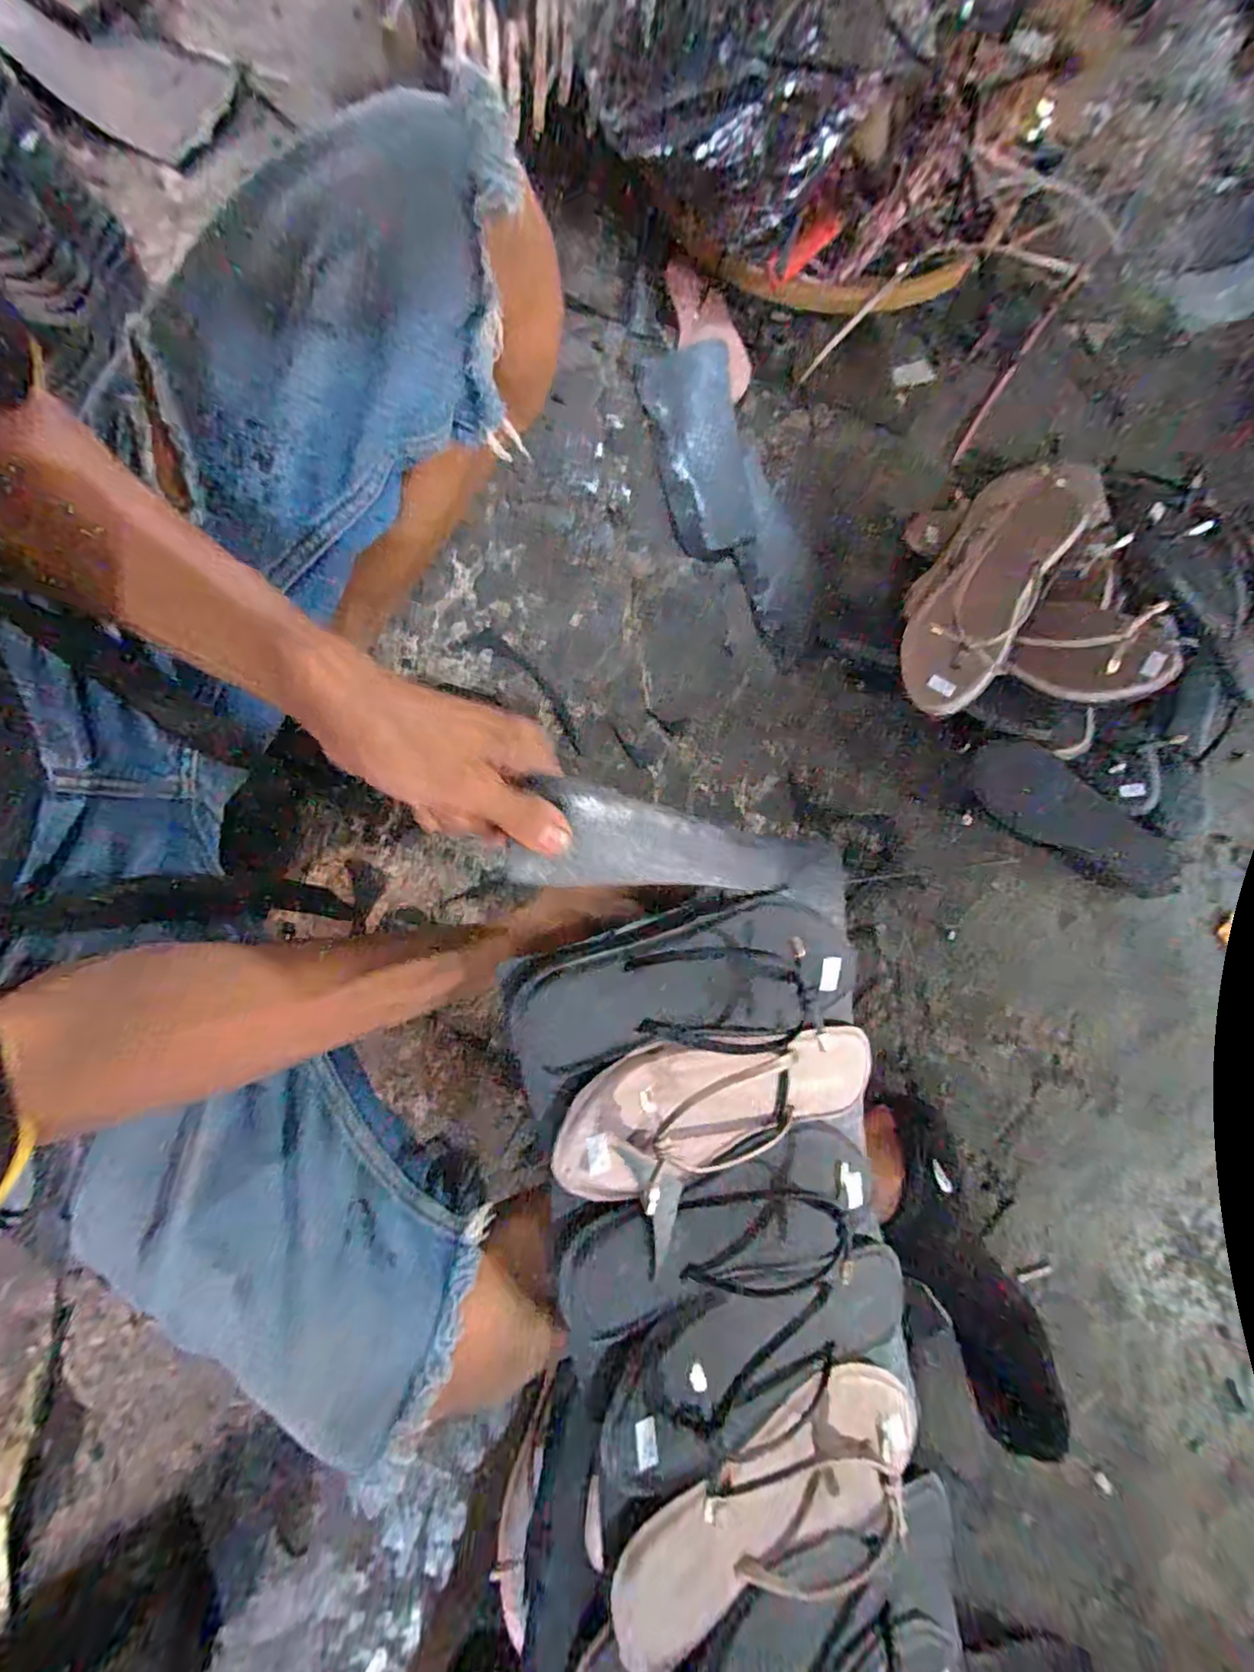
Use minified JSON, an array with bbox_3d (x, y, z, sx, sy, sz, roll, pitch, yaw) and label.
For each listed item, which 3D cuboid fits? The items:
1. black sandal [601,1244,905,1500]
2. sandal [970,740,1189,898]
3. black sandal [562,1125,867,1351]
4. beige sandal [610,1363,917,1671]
[{"bbox_3d":[0.100,0.352,0.406,0.236,0.052,0.100,6,78,-30],"label":"black sandal"},{"bbox_3d":[0.455,-0.014,0.593,0.246,0.032,0.081,28,77,3],"label":"sandal"},{"bbox_3d":[0.074,0.266,0.401,0.237,0.039,0.077,-8,80,-19],"label":"black sandal"},{"bbox_3d":[0.104,0.430,0.377,0.231,0.036,0.099,-5,79,-24],"label":"beige sandal"}]

